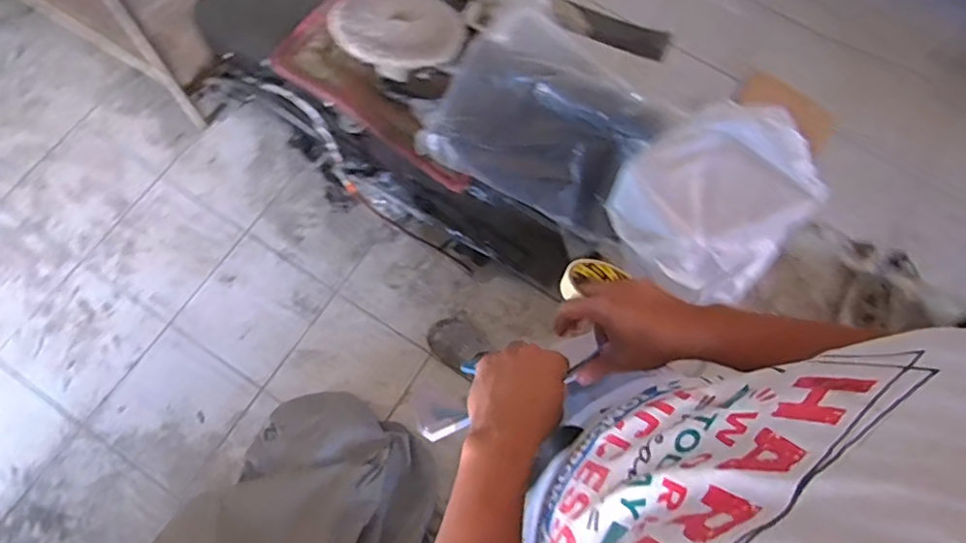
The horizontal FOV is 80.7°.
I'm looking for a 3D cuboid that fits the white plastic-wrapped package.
[{"bbox_3d":[0.381,-0.112,0.922,0.311,0.115,0.268,-42,79,-14],"label":"white plastic-wrapped package"}]

